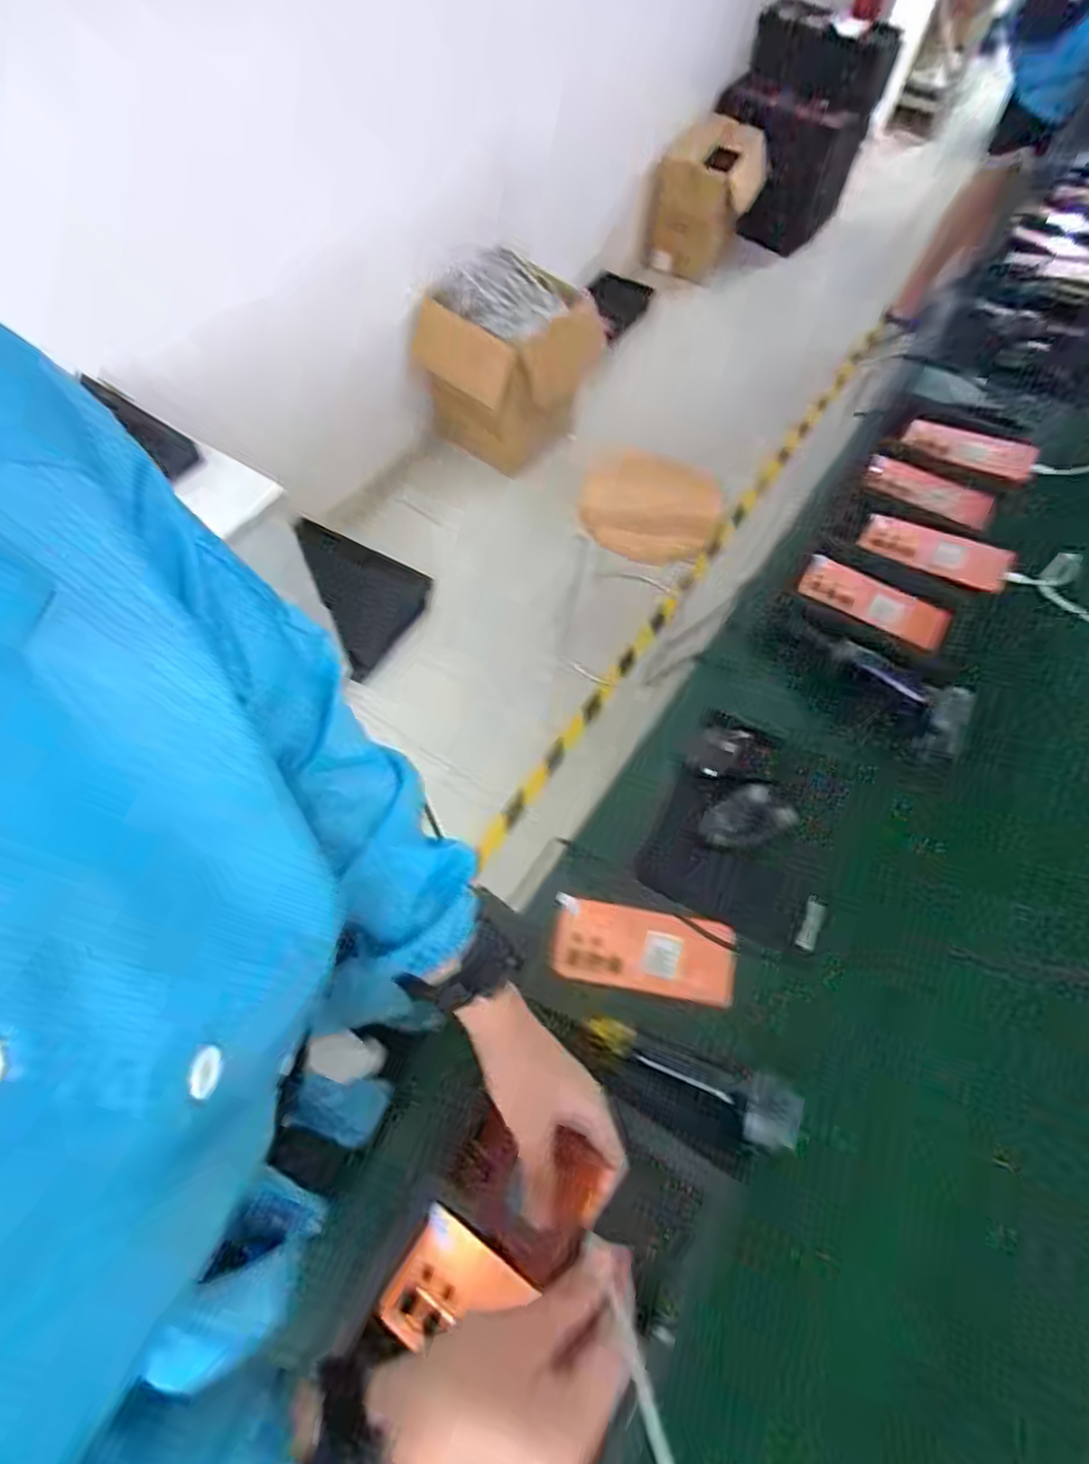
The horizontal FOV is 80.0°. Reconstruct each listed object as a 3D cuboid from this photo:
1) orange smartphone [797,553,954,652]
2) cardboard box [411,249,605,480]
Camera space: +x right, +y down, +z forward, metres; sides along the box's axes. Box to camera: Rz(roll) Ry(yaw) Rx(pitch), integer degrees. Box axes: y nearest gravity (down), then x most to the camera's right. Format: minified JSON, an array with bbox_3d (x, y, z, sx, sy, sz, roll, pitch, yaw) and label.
[{"bbox_3d":[0.392,-0.157,0.776,0.167,0.013,0.058,32,82,21],"label":"orange smartphone"},{"bbox_3d":[-0.085,-0.976,1.725,0.456,0.384,0.304,29,65,12],"label":"cardboard box"}]

